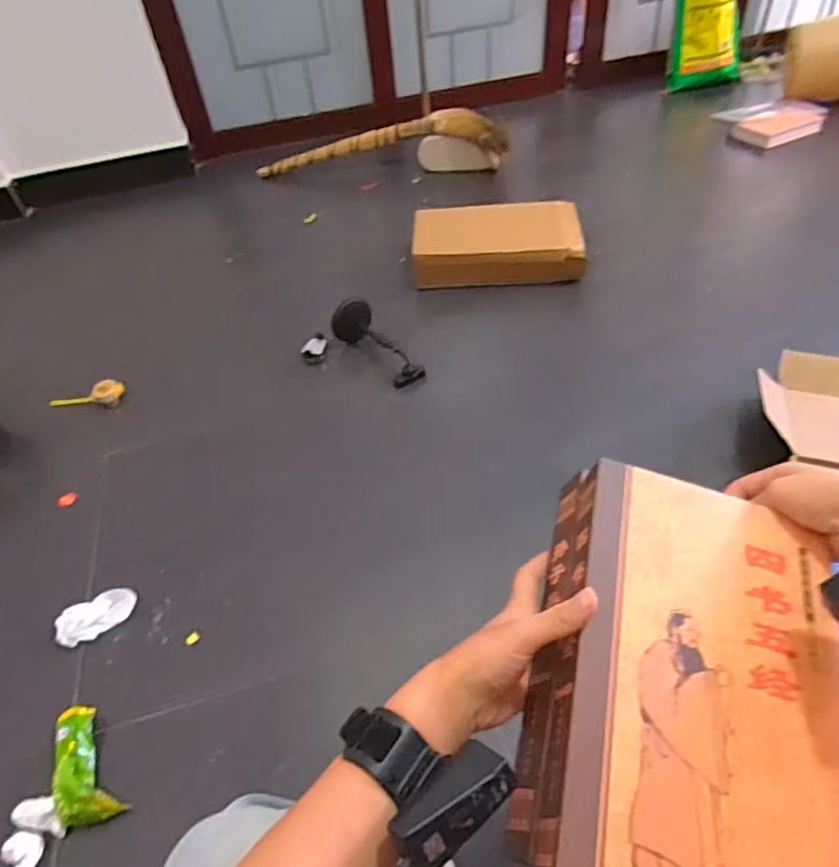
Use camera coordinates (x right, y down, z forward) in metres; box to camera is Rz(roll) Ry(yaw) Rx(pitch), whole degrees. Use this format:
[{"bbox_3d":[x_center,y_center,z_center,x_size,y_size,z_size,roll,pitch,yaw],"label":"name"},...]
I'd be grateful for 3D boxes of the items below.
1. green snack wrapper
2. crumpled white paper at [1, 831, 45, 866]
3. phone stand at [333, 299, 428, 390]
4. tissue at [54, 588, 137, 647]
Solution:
[{"bbox_3d":[-0.467,0.460,0.830,0.067,0.048,0.166,-31,50,-23],"label":"green snack wrapper"},{"bbox_3d":[-0.507,0.534,0.768,0.038,0.037,0.045,7,47,12],"label":"crumpled white paper"},{"bbox_3d":[-0.092,-0.211,1.380,0.086,0.104,0.248,-38,55,-26],"label":"phone stand"},{"bbox_3d":[-0.533,0.299,0.993,0.125,0.040,0.050,-26,49,-19],"label":"tissue"}]

